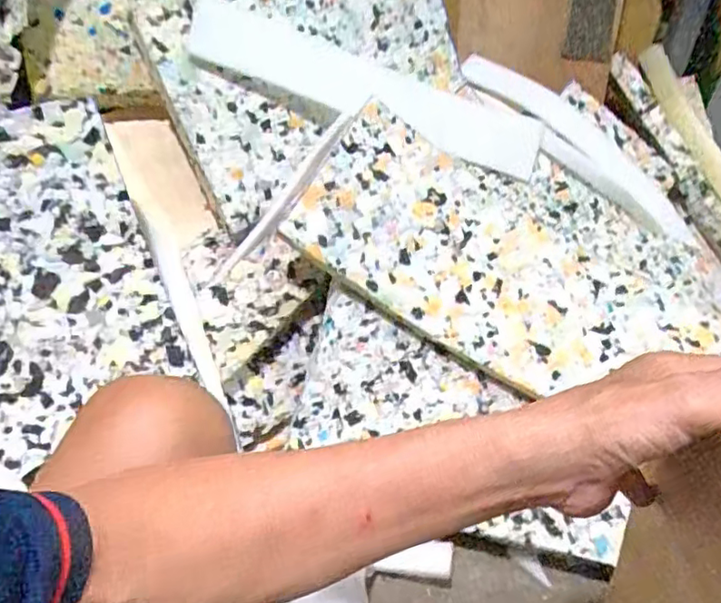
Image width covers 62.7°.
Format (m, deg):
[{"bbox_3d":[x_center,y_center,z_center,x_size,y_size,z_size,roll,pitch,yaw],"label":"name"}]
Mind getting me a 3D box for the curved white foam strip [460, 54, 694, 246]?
[{"bbox_3d":[0.324,-0.240,0.882,0.400,0.035,0.116,41,55,3],"label":"curved white foam strip"}]

